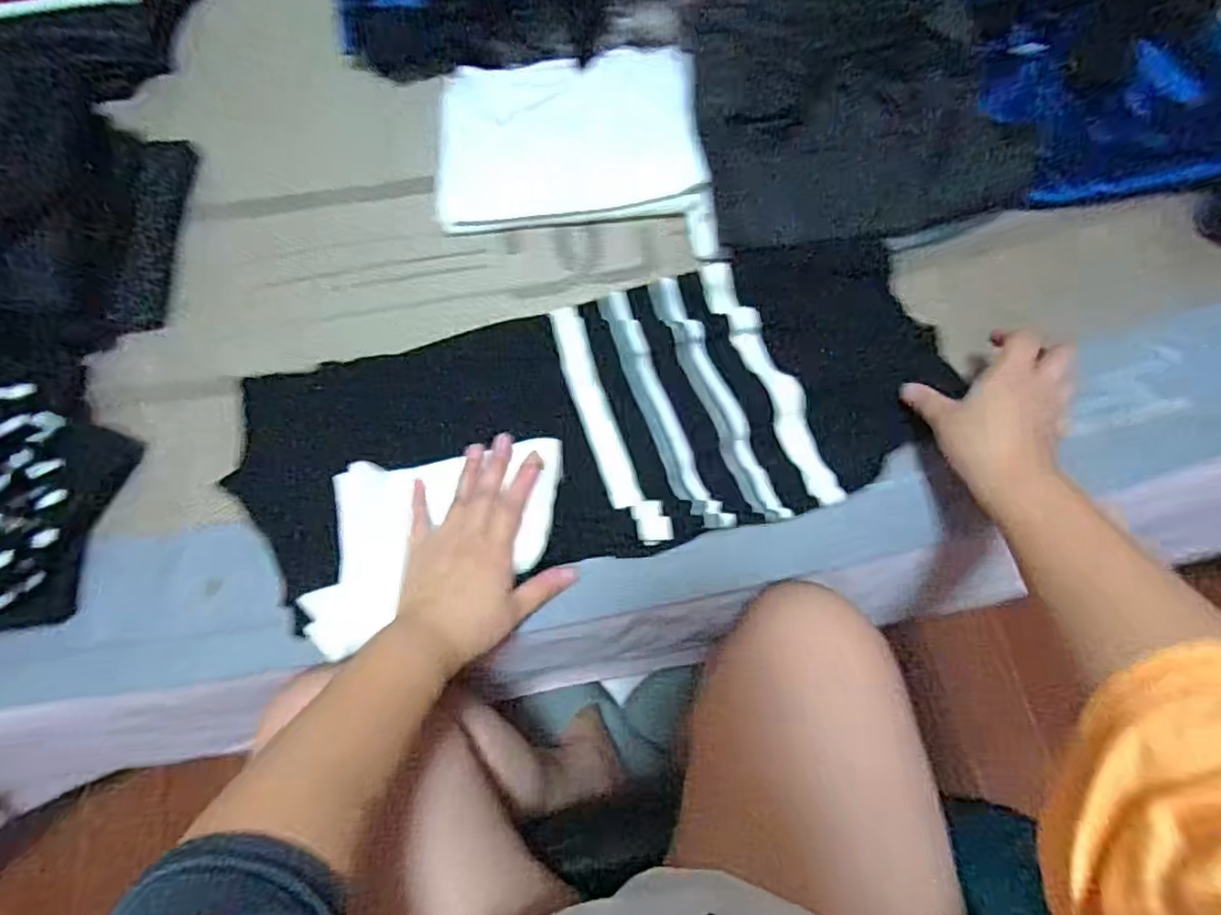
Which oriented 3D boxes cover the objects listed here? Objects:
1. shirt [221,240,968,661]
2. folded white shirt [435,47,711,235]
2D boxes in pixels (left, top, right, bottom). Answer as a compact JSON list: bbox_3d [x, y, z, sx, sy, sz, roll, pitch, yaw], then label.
[{"bbox_3d":[-0.010,-0.031,0.547,0.568,0.030,0.234,-13,71,-4],"label":"shirt"},{"bbox_3d":[-0.046,-0.325,0.655,0.256,0.030,0.204,-2,71,0],"label":"folded white shirt"}]

